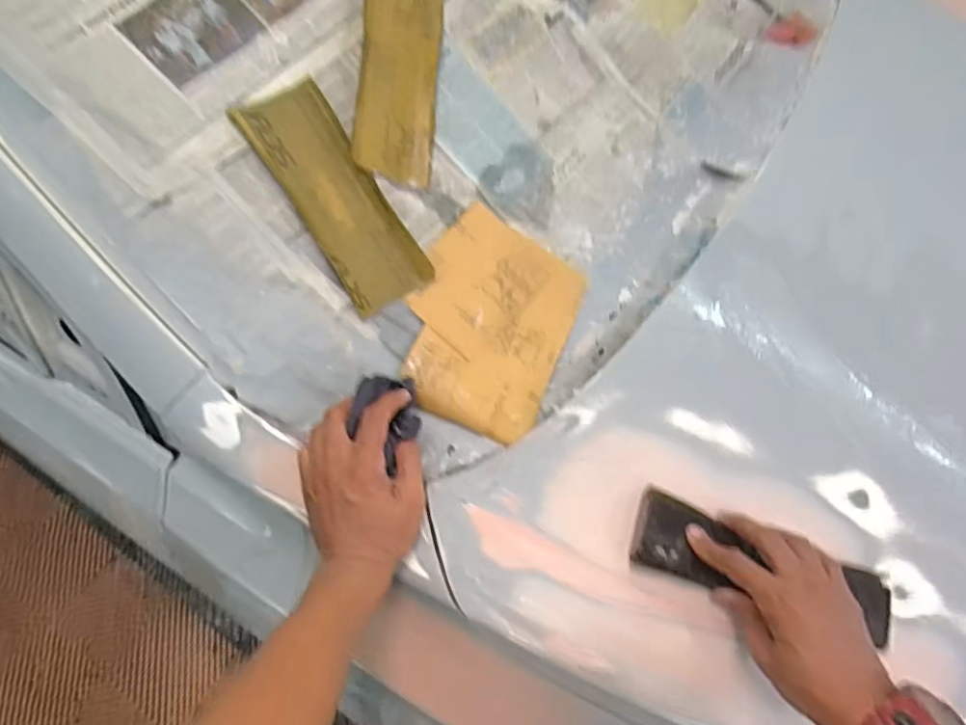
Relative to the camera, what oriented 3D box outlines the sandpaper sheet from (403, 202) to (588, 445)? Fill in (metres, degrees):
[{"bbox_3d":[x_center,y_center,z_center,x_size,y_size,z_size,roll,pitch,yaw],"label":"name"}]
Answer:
[{"bbox_3d":[0.009,-0.040,0.621,0.162,0.018,0.217,27,70,-10],"label":"sandpaper sheet"}]

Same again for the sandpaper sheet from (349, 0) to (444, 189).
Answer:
[{"bbox_3d":[-0.086,-0.297,0.622,0.085,0.007,0.217,8,83,-30],"label":"sandpaper sheet"}]

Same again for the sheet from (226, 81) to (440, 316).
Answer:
[{"bbox_3d":[-0.143,-0.162,0.591,0.083,0.007,0.227,-34,97,-17],"label":"sheet"}]

